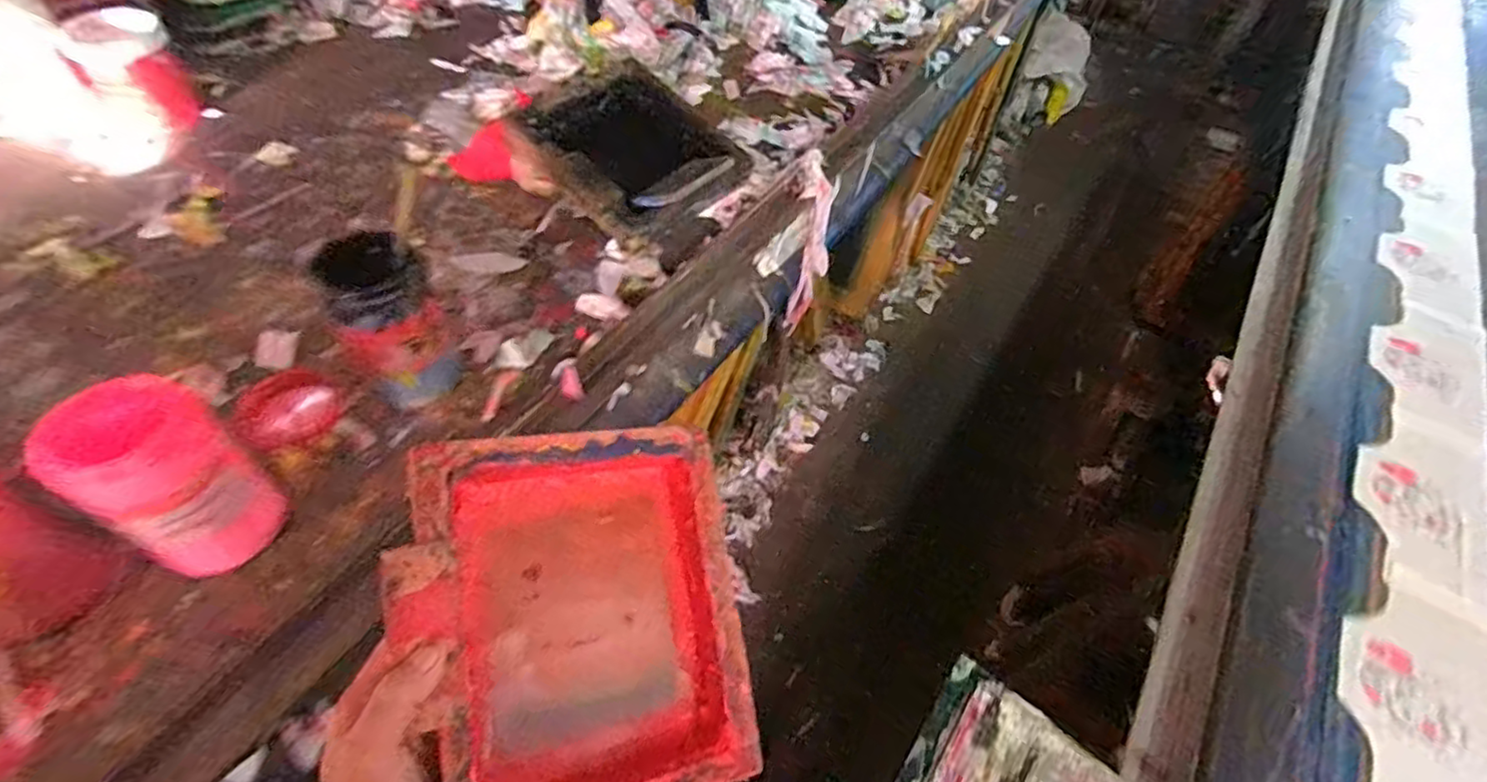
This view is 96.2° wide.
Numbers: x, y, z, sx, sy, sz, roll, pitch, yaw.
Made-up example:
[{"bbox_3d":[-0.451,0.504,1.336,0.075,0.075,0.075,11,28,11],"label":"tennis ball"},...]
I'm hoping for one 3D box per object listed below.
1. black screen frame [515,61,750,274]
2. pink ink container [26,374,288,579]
[{"bbox_3d":[-0.142,-0.337,0.951,0.294,0.082,0.249,35,58,20],"label":"black screen frame"},{"bbox_3d":[-0.464,0.071,0.546,0.093,0.152,0.095,31,57,18],"label":"pink ink container"}]

